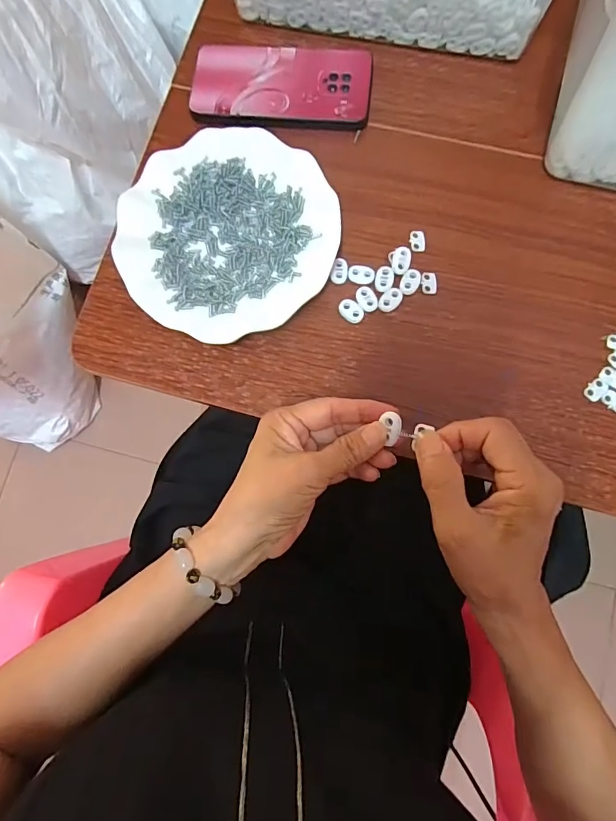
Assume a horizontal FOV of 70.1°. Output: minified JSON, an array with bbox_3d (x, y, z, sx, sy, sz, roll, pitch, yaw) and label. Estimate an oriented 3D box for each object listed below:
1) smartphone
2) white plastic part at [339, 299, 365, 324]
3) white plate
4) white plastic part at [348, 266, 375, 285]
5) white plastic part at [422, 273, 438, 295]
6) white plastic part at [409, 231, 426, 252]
[{"bbox_3d":[-0.025,-0.300,0.410,0.164,0.010,0.084,4,81,4],"label":"smartphone"},{"bbox_3d":[0.036,-0.083,0.369,0.015,0.005,0.022,-44,81,-4],"label":"white plastic part"},{"bbox_3d":[-0.068,-0.152,0.379,0.180,0.024,0.179,-1,81,4],"label":"white plate"},{"bbox_3d":[0.045,-0.115,0.371,0.022,0.004,0.016,6,81,5],"label":"white plastic part"},{"bbox_3d":[0.103,-0.108,0.374,0.012,0.005,0.019,-3,81,3],"label":"white plastic part"},{"bbox_3d":[0.095,-0.147,0.380,0.014,0.004,0.018,6,82,5],"label":"white plastic part"}]

